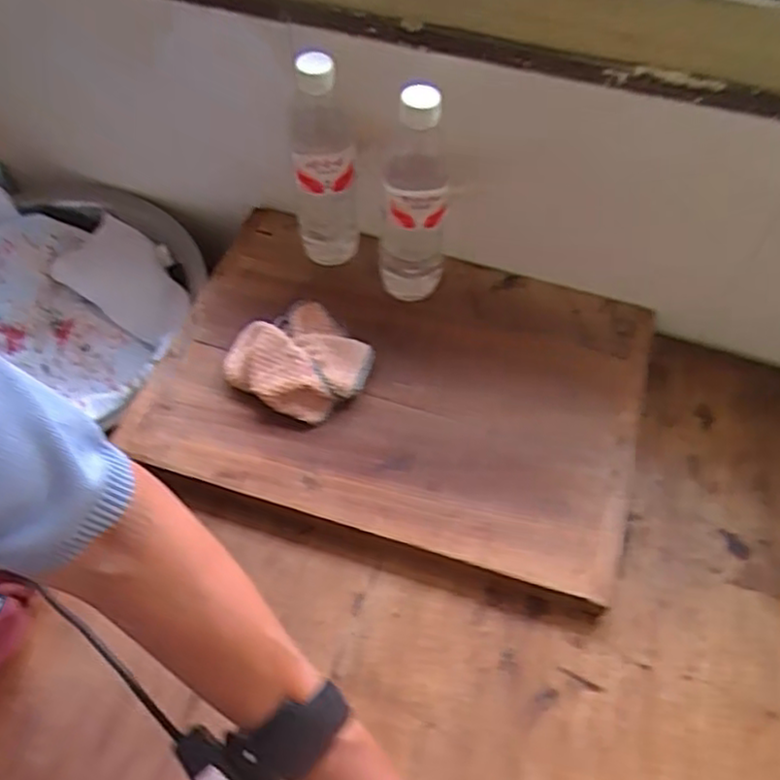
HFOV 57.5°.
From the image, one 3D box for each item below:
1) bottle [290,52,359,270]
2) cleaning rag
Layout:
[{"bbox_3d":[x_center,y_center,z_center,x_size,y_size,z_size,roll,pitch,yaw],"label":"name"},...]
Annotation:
[{"bbox_3d":[-0.069,-0.216,0.699,0.065,0.222,0.067,-8,59,-6],"label":"bottle"},{"bbox_3d":[-0.087,-0.030,0.690,0.123,0.050,0.118,-38,66,-21],"label":"cleaning rag"}]

